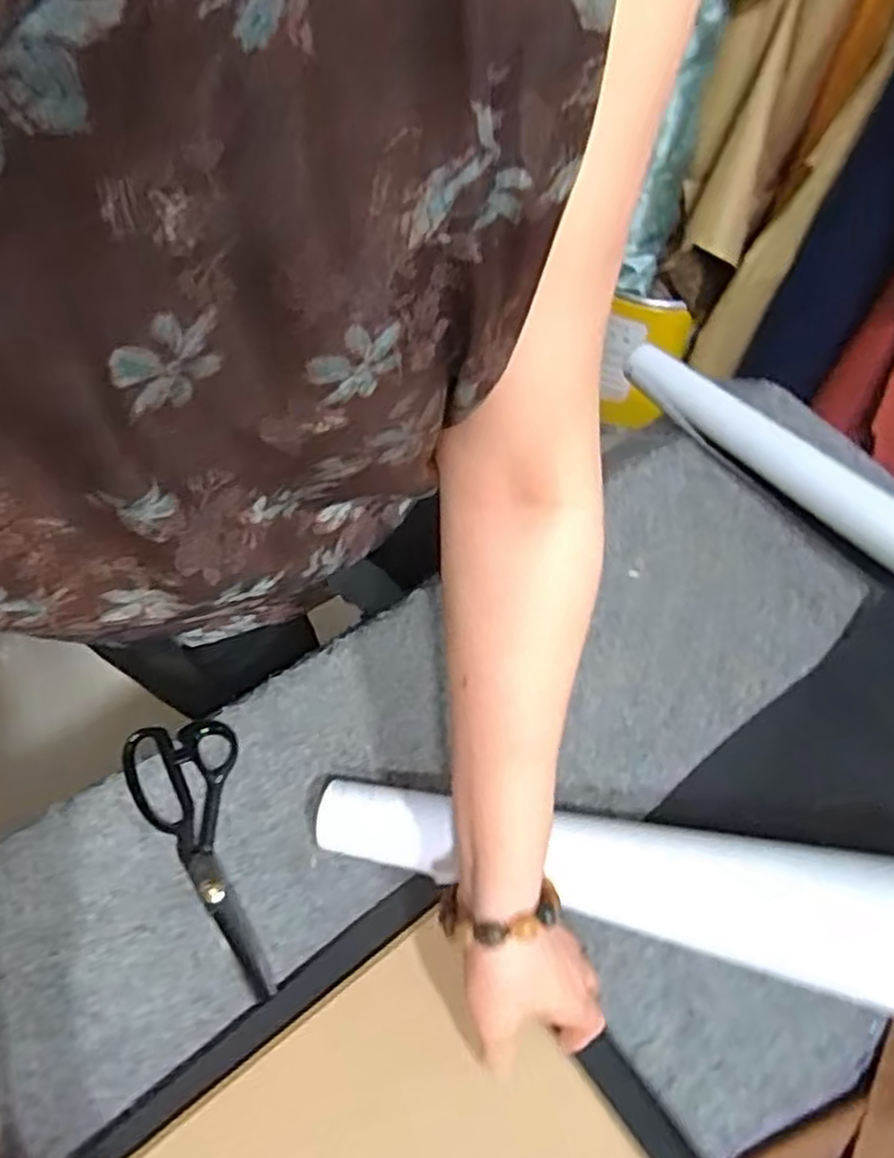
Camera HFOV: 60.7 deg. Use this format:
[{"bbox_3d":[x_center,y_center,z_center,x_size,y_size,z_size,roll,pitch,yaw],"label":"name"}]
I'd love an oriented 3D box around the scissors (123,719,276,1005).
[{"bbox_3d":[-0.180,0.202,0.559,0.078,0.024,0.207,-20,69,-6],"label":"scissors"}]

